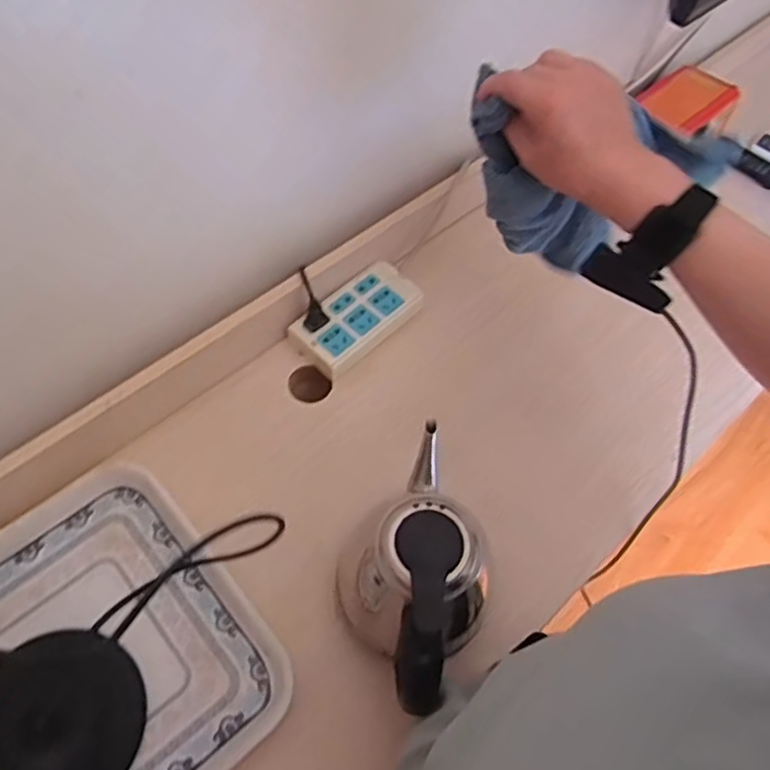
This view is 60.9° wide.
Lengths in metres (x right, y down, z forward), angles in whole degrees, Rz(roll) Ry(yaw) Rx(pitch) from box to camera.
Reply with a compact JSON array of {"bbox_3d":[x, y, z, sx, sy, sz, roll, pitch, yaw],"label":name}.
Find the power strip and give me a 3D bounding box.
[{"bbox_3d":[-0.031,-0.077,0.762,0.147,0.036,0.082,-39,66,-19],"label":"power strip"}]

